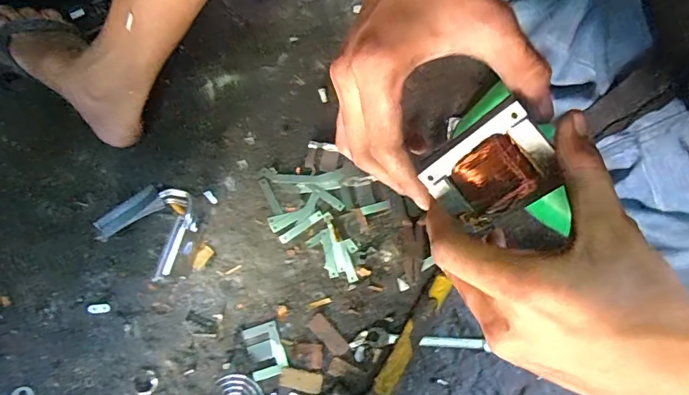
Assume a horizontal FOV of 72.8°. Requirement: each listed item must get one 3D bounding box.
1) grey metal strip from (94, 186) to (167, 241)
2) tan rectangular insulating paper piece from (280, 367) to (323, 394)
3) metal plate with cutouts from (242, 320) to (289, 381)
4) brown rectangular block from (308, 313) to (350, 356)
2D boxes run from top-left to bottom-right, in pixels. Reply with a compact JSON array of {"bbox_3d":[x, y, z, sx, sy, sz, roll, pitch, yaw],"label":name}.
[{"bbox_3d":[-0.263,0.018,0.569,0.081,0.004,0.031,-33,96,-25],"label":"grey metal strip"},{"bbox_3d":[-0.055,0.232,0.592,0.053,0.004,0.023,9,80,3],"label":"tan rectangular insulating paper piece"},{"bbox_3d":[-0.102,0.195,0.599,0.047,0.004,0.064,-19,80,-2],"label":"metal plate with cutouts"},{"bbox_3d":[-0.021,0.176,0.600,0.021,0.004,0.060,-43,82,-6],"label":"brown rectangular block"}]

